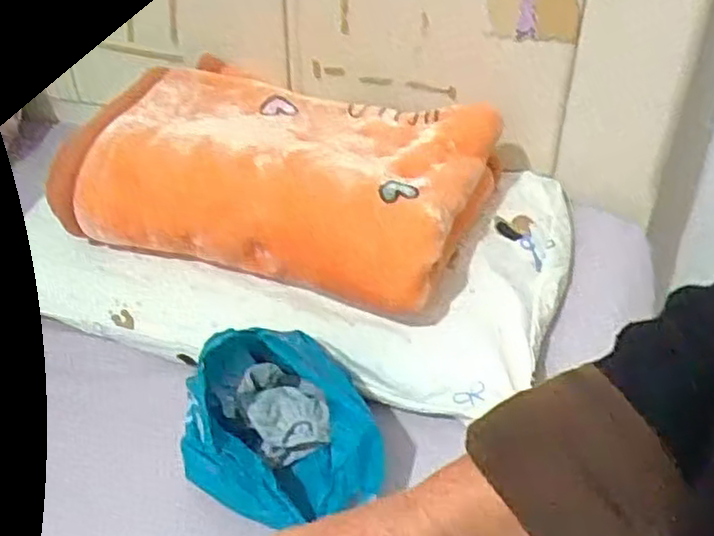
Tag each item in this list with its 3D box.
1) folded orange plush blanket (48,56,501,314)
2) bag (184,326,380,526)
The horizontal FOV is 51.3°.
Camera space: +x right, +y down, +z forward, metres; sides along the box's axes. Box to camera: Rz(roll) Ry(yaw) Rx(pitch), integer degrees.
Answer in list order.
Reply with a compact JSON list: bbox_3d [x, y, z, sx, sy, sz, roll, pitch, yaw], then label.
[{"bbox_3d":[-0.075,-0.115,0.853,0.427,0.132,0.244,10,46,14],"label":"folded orange plush blanket"},{"bbox_3d":[-0.073,0.149,0.715,0.178,0.164,0.168,-28,49,-23],"label":"bag"}]

